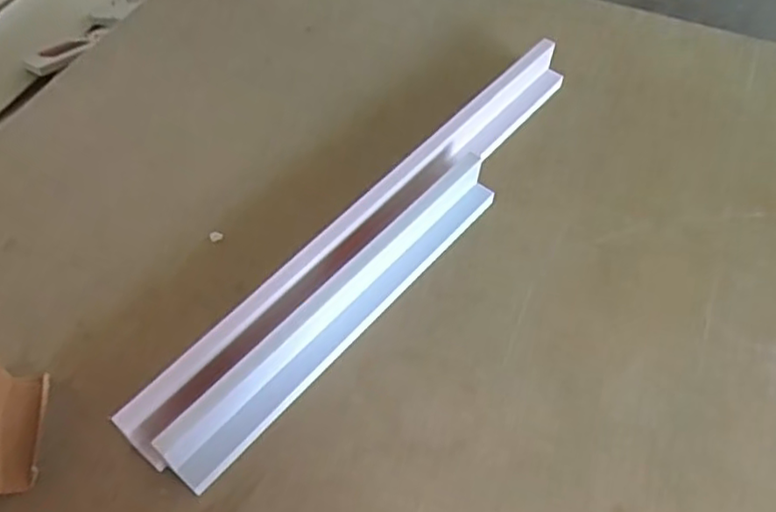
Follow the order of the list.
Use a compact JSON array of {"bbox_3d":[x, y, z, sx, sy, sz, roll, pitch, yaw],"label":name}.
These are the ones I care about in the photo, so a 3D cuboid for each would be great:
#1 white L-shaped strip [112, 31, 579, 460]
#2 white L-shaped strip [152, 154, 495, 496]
[{"bbox_3d":[-0.002,-0.044,0.792,0.047,0.071,0.733,35,62,22],"label":"white L-shaped strip"},{"bbox_3d":[-0.043,0.055,0.727,0.046,0.065,0.480,35,62,22],"label":"white L-shaped strip"}]

